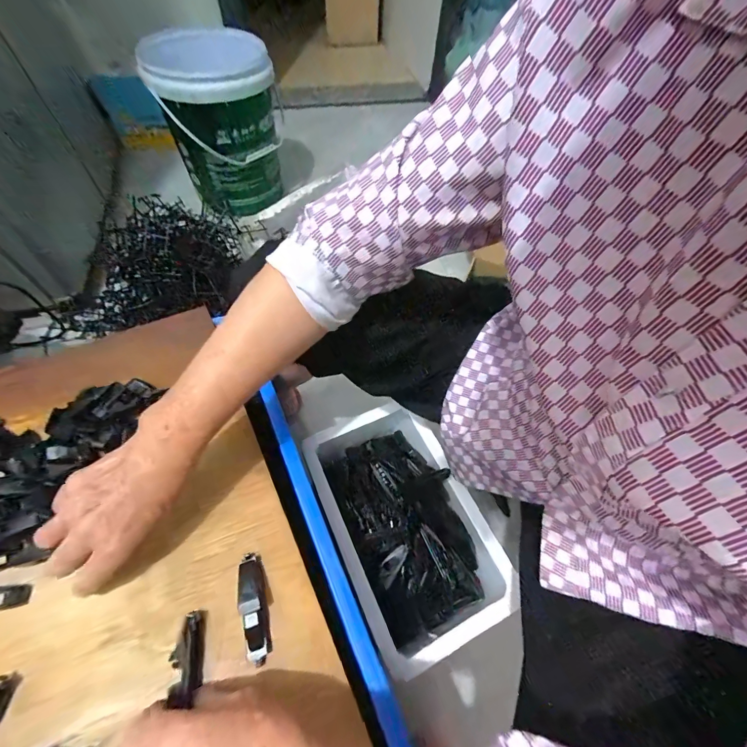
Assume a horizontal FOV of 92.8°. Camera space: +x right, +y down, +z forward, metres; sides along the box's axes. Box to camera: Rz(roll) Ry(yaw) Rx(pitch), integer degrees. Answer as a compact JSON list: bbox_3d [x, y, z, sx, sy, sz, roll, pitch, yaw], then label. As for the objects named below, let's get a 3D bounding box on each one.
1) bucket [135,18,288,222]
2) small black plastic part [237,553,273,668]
[{"bbox_3d":[-0.417,-0.692,1.011,0.292,0.355,0.267,-16,60,-11],"label":"bucket"},{"bbox_3d":[-0.103,0.201,0.309,0.020,0.025,0.083,-13,59,-10],"label":"small black plastic part"}]

